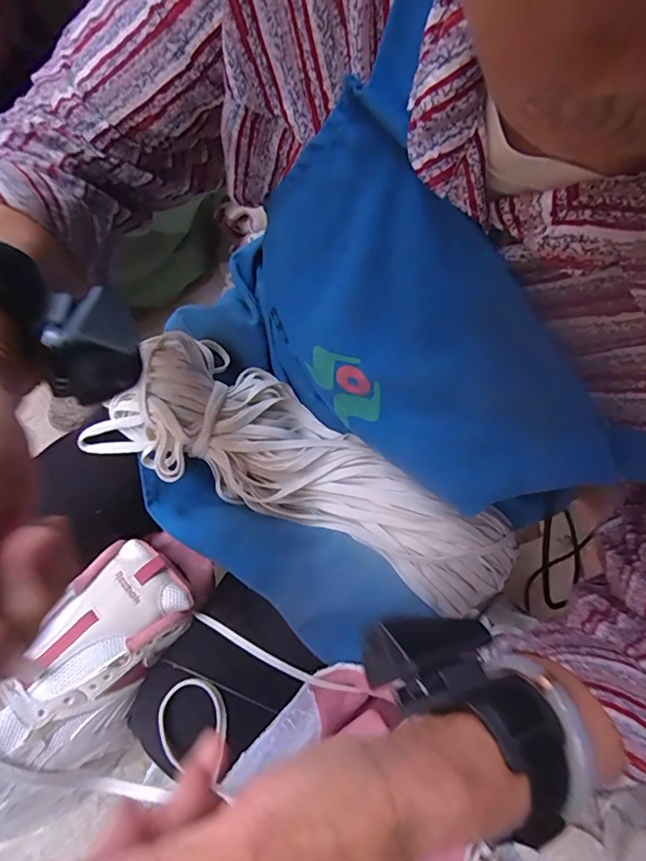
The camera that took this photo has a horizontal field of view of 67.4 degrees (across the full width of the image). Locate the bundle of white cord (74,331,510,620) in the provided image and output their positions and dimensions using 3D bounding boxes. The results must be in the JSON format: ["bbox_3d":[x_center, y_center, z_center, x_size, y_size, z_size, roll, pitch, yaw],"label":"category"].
[{"bbox_3d":[-0.002,0.034,0.402,0.371,0.090,0.133,24,67,2],"label":"bundle of white cord"}]

